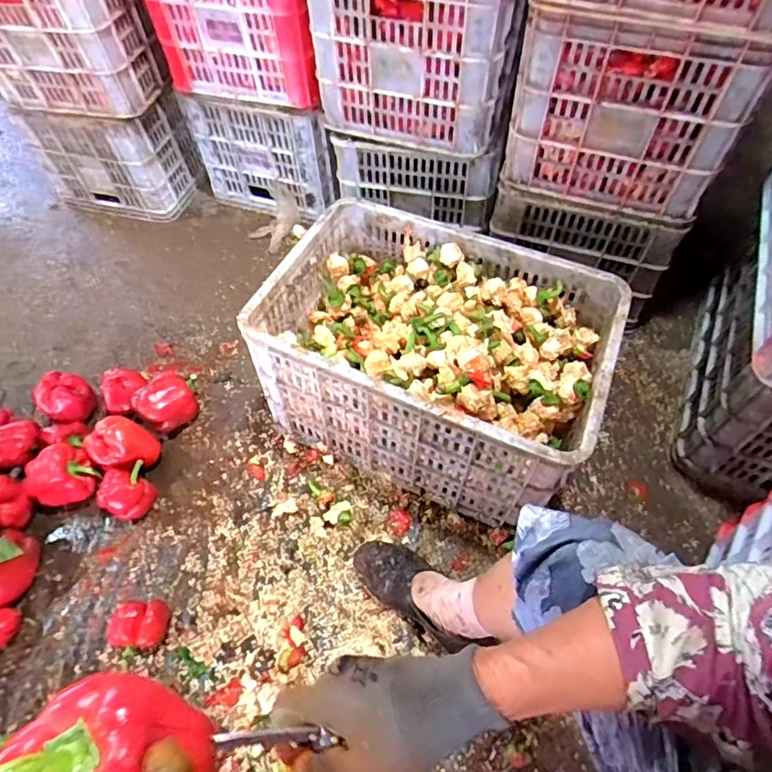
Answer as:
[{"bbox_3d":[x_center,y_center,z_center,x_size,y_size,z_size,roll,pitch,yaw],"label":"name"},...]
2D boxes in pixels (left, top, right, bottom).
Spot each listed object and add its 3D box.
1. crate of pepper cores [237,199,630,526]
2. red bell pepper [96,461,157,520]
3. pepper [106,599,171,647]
[{"bbox_3d":[0.080,-0.041,0.901,0.509,0.311,0.362,19,60,14],"label":"crate of pepper cores"},{"bbox_3d":[-0.446,0.187,0.899,0.083,0.069,0.087,-1,57,1],"label":"red bell pepper"},{"bbox_3d":[-0.368,0.356,0.776,0.078,0.071,0.065,-1,57,2],"label":"pepper"}]

